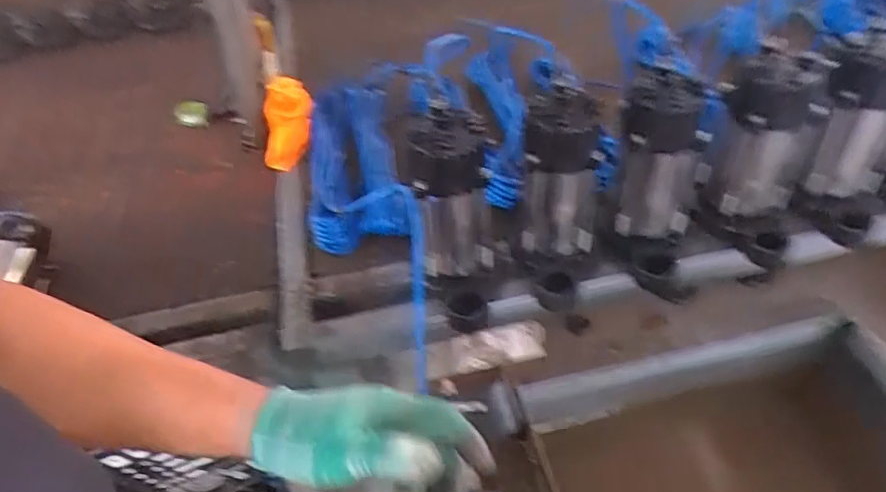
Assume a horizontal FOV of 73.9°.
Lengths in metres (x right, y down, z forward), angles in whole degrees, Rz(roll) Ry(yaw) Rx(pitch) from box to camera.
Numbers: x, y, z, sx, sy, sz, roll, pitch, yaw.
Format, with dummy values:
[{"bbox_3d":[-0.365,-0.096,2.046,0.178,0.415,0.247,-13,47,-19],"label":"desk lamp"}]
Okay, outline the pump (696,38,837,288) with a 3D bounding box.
[{"bbox_3d":[0.411,-0.113,0.758,0.133,0.243,0.143,21,52,24],"label":"pump"}]

